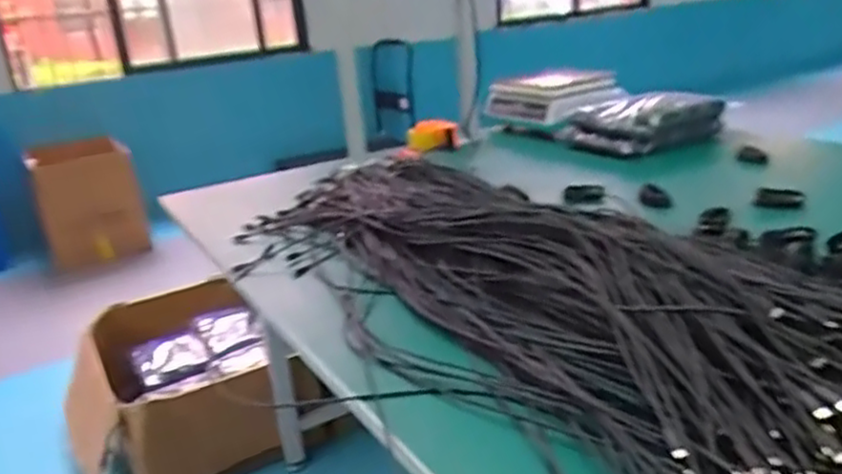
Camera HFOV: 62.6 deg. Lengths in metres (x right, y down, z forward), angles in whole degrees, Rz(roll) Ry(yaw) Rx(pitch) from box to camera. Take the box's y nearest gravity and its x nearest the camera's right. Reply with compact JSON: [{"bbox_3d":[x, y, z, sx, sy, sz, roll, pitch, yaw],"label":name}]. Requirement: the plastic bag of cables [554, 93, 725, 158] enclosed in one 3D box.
[{"bbox_3d":[0.512,-0.268,1.633,0.295,0.116,0.234,-13,20,-20],"label":"plastic bag of cables"}]

